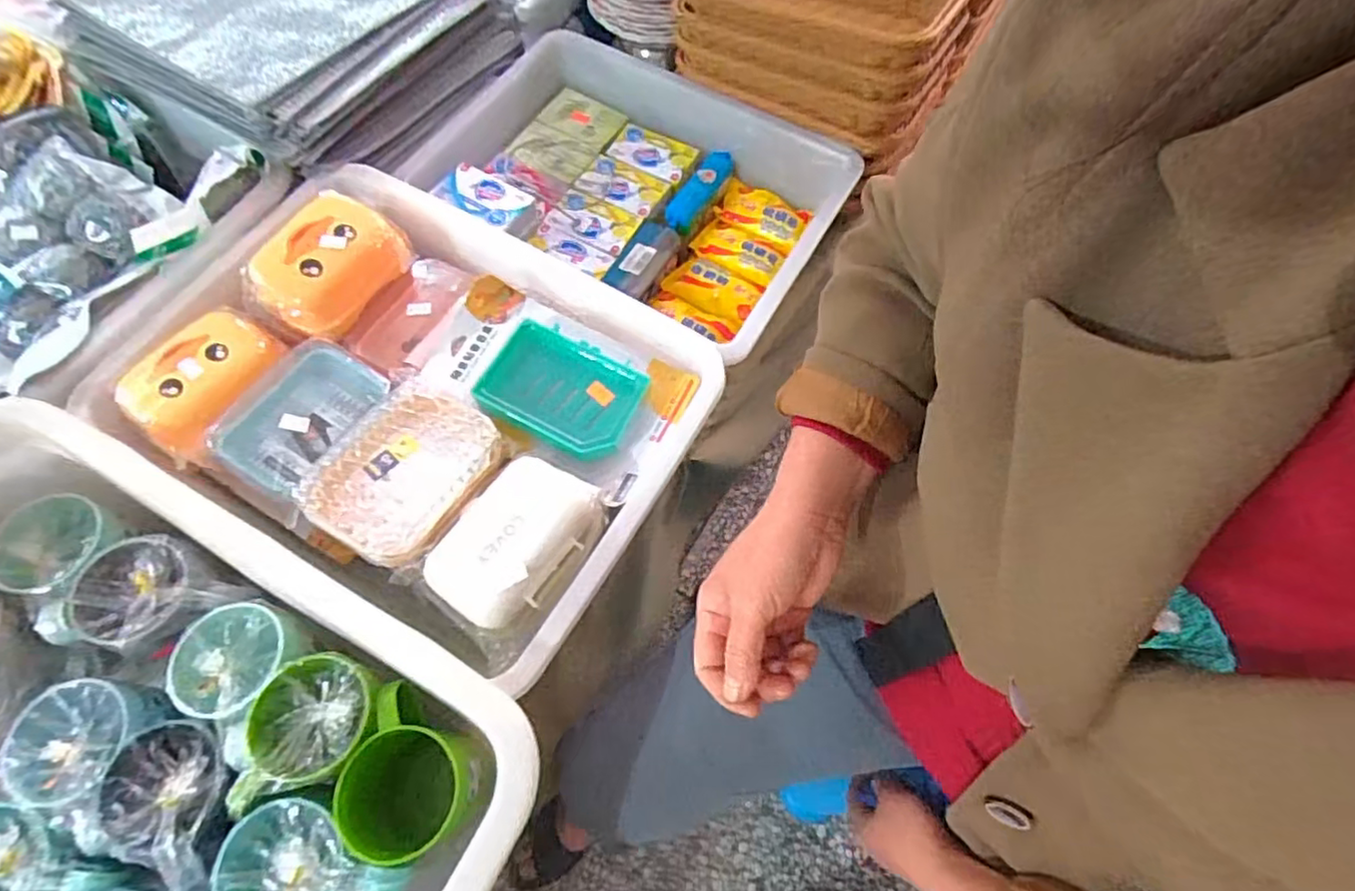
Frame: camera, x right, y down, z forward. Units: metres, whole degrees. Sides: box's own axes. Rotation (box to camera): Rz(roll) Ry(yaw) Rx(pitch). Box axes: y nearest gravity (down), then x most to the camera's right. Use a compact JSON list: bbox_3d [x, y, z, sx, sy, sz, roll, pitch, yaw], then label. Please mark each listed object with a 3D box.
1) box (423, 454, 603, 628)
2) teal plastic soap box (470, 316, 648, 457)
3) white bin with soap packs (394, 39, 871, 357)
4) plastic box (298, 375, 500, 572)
[{"bbox_3d":[-0.120,0.069,0.484,0.090,0.038,0.124,31,69,11],"label":"box"},{"bbox_3d":[-0.096,-0.045,0.543,0.126,0.037,0.088,24,67,8],"label":"teal plastic soap box"},{"bbox_3d":[-0.055,-0.280,0.721,0.429,0.089,0.311,29,68,10],"label":"white bin with soap packs"},{"bbox_3d":[-0.204,0.020,0.493,0.097,0.042,0.133,35,63,-1],"label":"plastic box"}]

